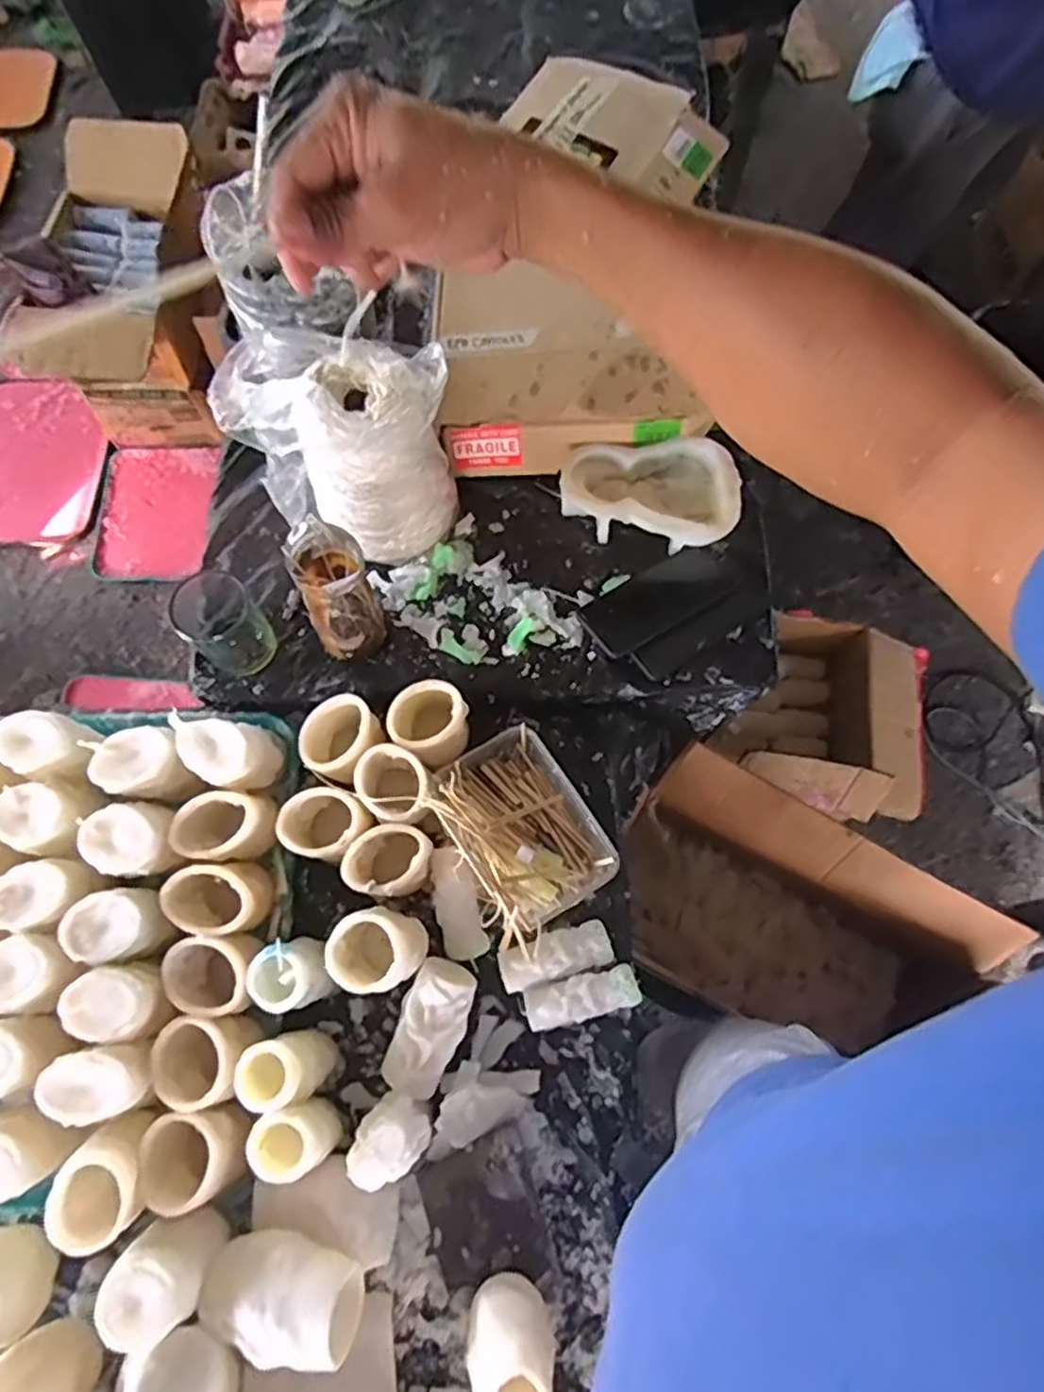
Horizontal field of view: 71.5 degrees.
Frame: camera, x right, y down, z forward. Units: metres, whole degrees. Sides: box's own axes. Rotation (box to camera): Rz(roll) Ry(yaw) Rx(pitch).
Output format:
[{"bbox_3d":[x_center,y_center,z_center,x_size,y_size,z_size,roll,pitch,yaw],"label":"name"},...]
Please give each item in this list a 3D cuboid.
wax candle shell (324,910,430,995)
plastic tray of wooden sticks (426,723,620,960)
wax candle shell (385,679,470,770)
[{"bbox_3d":[-0.125,0.228,0.648,0.080,0.101,0.067,-7,73,-2],"label":"wax candle shell"},{"bbox_3d":[0.000,0.123,0.668,0.122,0.047,0.176,-31,75,-9],"label":"plastic tray of wooden sticks"},{"bbox_3d":[-0.088,0.029,0.708,0.072,0.064,0.067,0,72,0],"label":"wax candle shell"}]

